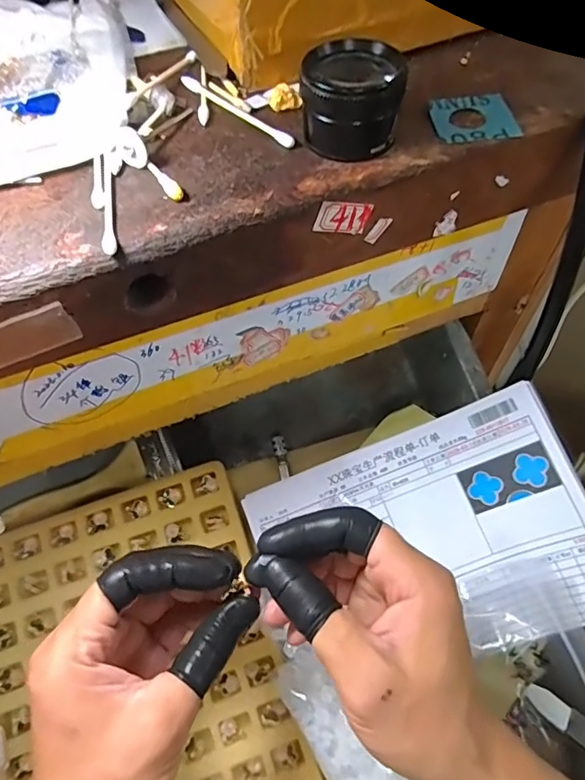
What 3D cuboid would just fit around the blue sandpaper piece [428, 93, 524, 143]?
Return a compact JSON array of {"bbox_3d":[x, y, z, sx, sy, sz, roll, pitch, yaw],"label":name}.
[{"bbox_3d":[0.078,-0.118,0.221,0.034,0.004,0.030,-6,57,-2],"label":"blue sandpaper piece"}]

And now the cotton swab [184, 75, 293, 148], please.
[{"bbox_3d":[-0.025,-0.126,0.229,0.072,0.006,0.006,39,67,24],"label":"cotton swab"}]

